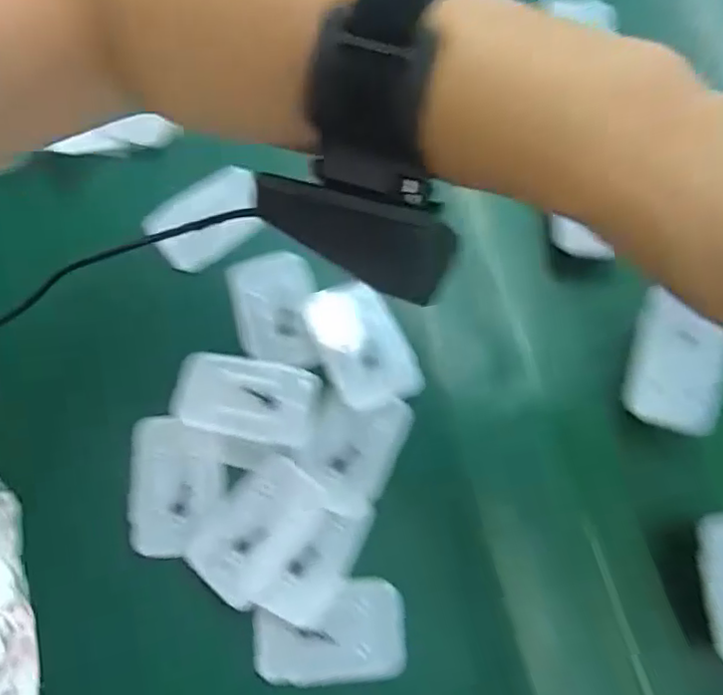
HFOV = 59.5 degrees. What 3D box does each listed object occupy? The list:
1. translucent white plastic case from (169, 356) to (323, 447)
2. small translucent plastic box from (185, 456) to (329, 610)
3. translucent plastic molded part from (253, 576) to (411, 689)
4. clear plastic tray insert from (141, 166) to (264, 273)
[{"bbox_3d":[-0.062,0.027,0.338,0.073,0.010,0.043,9,72,1],"label":"translucent white plastic case"},{"bbox_3d":[-0.053,0.090,0.318,0.042,0.008,0.067,35,75,9],"label":"small translucent plastic box"},{"bbox_3d":[-0.015,0.140,0.309,0.072,0.011,0.045,-4,72,-3],"label":"translucent plastic molded part"},{"bbox_3d":[-0.091,-0.077,0.377,0.068,0.006,0.050,-34,76,-12],"label":"clear plastic tray insert"}]

